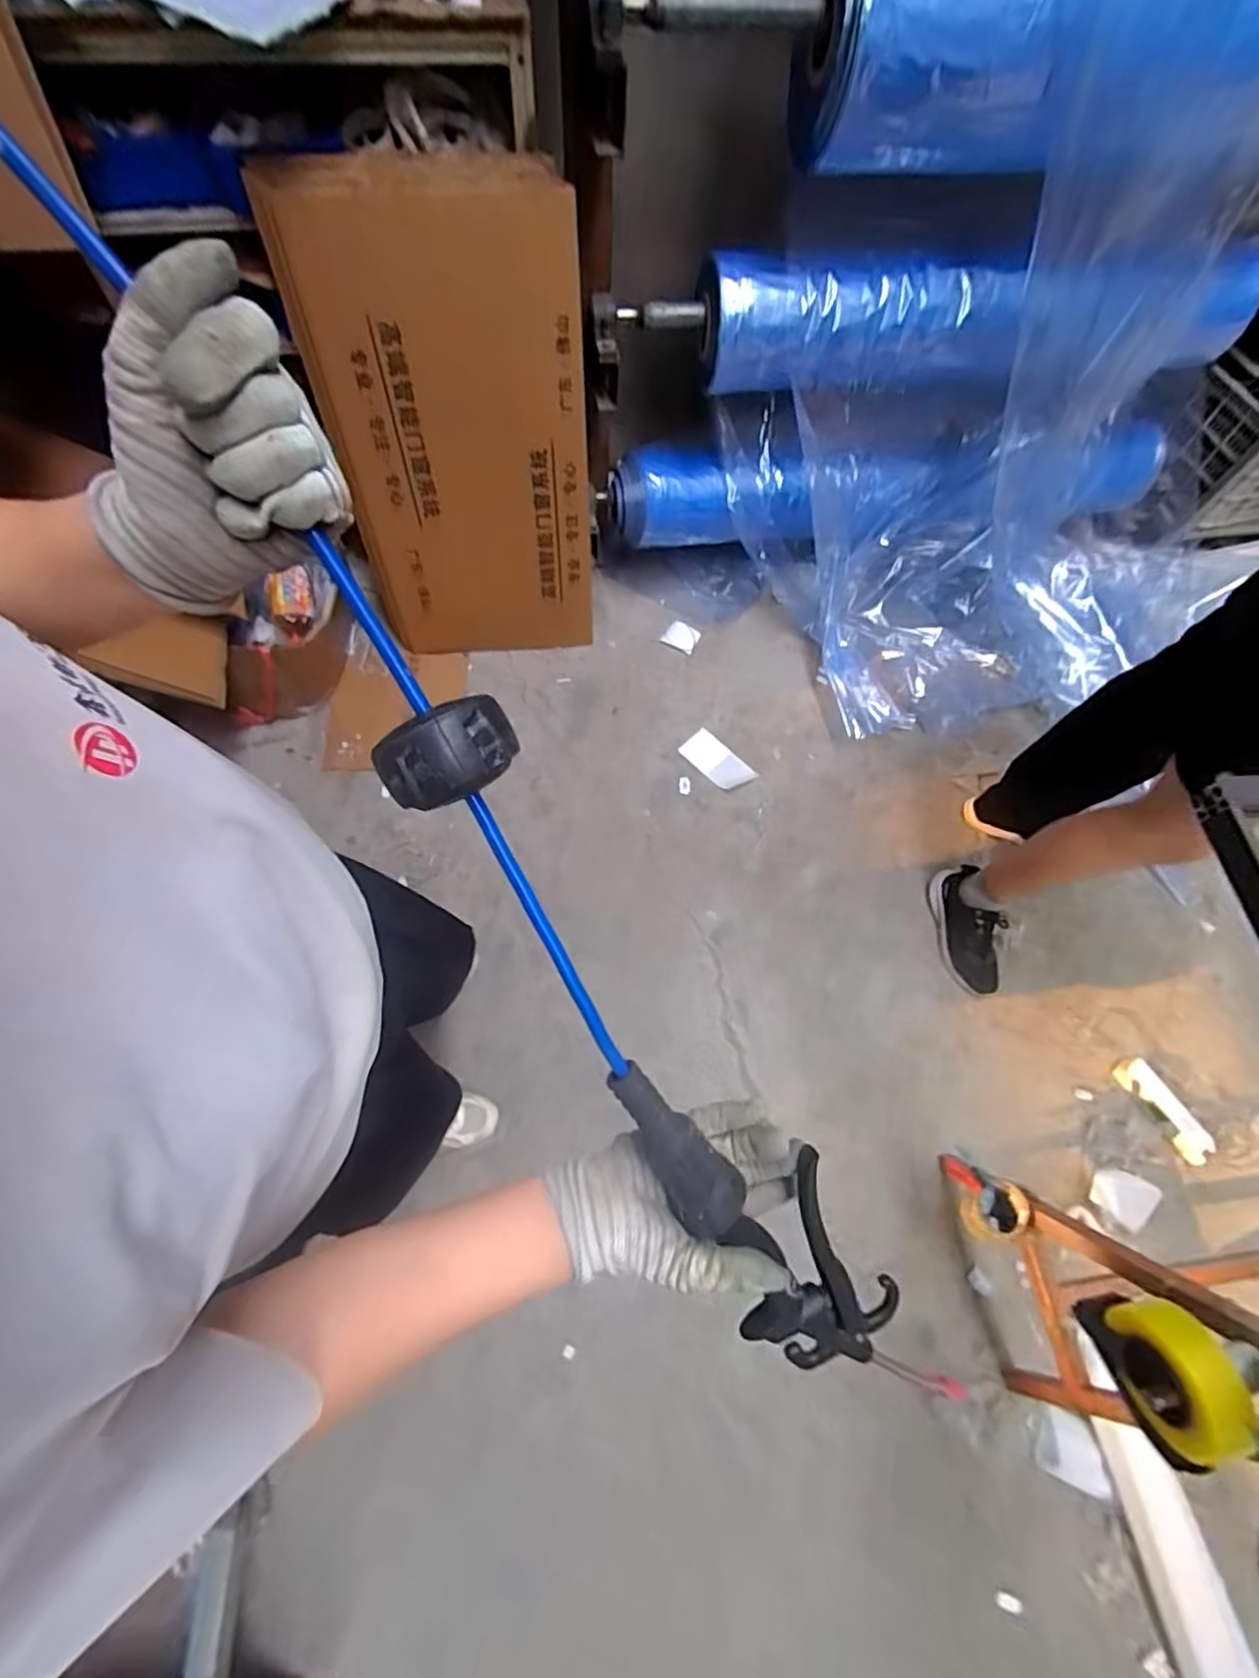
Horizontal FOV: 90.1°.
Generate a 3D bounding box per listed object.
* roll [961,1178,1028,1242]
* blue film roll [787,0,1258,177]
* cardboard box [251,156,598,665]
[{"bbox_3d":[0.608,0.620,1.050,0.083,0.051,0.091,1,66,-2],"label":"roll"},{"bbox_3d":[0.786,-1.326,1.034,1.065,0.266,0.324,-10,66,-7],"label":"blue film roll"},{"bbox_3d":[-0.356,-0.812,1.367,0.520,0.907,0.101,-9,54,-7],"label":"cardboard box"}]

